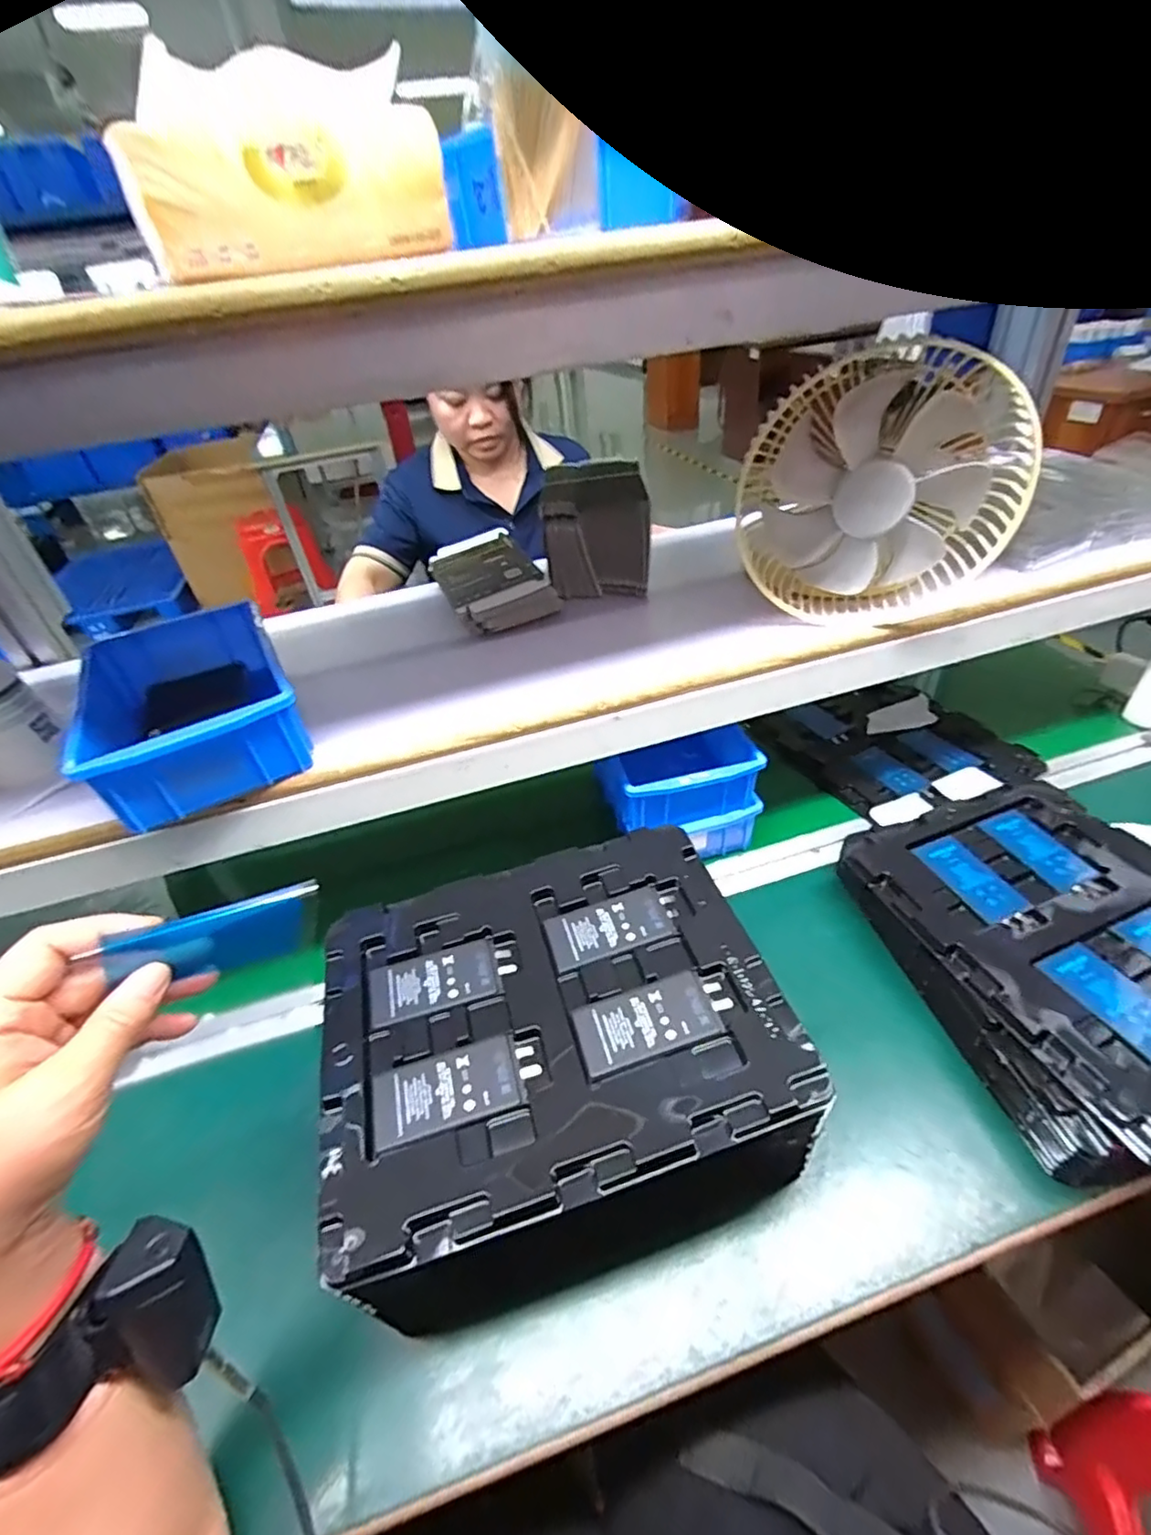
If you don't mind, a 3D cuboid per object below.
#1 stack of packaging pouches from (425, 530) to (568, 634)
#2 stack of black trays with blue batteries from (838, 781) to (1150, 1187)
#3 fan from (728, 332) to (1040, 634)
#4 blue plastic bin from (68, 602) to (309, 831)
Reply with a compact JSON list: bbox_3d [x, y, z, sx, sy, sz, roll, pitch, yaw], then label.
[{"bbox_3d":[-0.087,-0.187,0.615,0.100,0.037,0.170,-19,41,-13],"label":"stack of packaging pouches"},{"bbox_3d":[0.381,0.134,0.477,0.231,0.059,0.273,-14,40,-7],"label":"stack of black trays with blue batteries"},{"bbox_3d":[0.225,-0.204,0.470,0.187,0.187,0.058,5,41,15],"label":"fan"},{"bbox_3d":[-0.285,-0.044,0.461,0.132,0.062,0.189,-25,42,-20],"label":"blue plastic bin"}]

